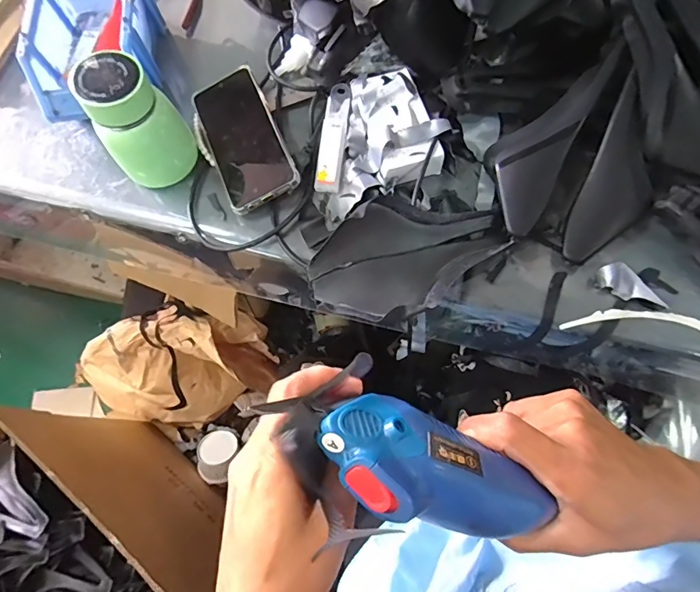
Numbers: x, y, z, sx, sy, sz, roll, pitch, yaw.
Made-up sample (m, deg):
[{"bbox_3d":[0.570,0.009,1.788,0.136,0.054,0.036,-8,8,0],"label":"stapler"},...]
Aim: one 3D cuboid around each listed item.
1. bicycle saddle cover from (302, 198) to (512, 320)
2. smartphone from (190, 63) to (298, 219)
[{"bbox_3d":[0.062,-0.040,0.412,0.172,0.060,0.100,-31,73,-8],"label":"bicycle saddle cover"},{"bbox_3d":[-0.114,-0.170,0.474,0.076,0.007,0.168,-26,70,6],"label":"smartphone"}]

